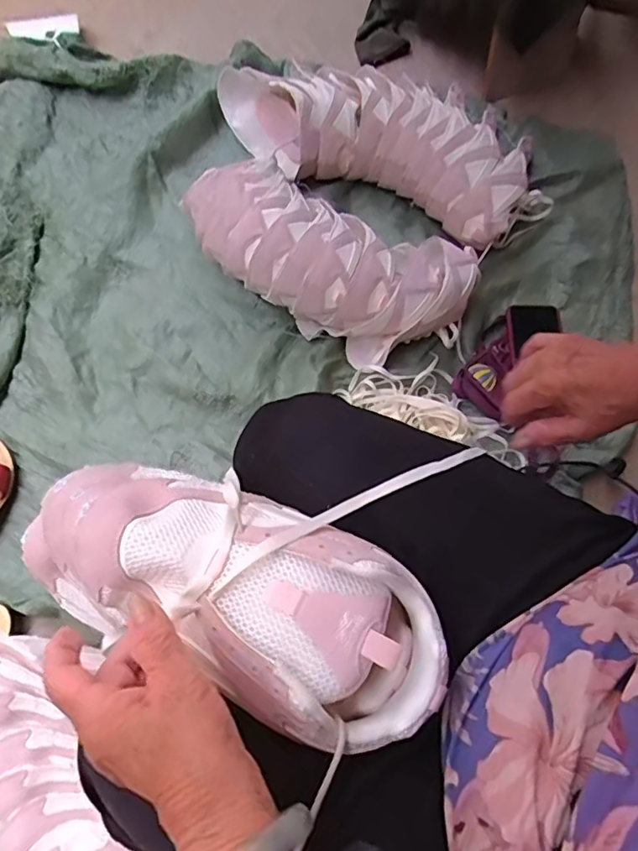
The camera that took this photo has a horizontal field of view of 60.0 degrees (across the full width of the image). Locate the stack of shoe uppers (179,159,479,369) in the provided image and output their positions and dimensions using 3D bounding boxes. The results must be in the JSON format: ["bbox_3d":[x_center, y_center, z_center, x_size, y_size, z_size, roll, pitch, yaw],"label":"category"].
[{"bbox_3d":[0.010,-0.258,0.864,0.442,0.146,0.198,26,72,10],"label":"stack of shoe uppers"}]

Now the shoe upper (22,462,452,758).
[{"bbox_3d":[-0.056,0.101,0.354,0.273,0.070,0.115,23,72,10],"label":"shoe upper"}]

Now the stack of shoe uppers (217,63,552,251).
[{"bbox_3d":[0.113,-0.502,0.952,0.587,0.122,0.228,26,72,9],"label":"stack of shoe uppers"}]

